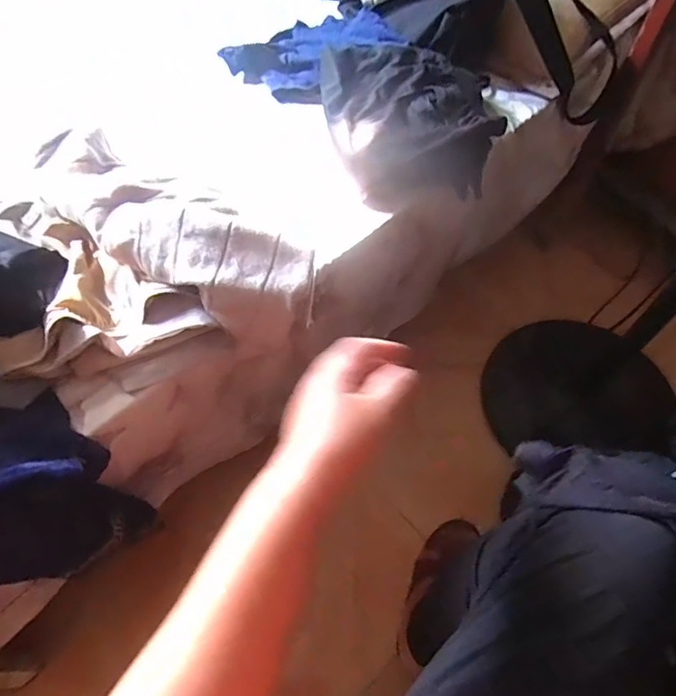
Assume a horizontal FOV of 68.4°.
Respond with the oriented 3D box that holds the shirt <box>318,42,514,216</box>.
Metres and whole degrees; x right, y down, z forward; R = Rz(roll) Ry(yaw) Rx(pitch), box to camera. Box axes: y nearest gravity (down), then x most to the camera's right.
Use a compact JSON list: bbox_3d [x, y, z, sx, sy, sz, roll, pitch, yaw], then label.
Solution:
[{"bbox_3d":[0.106,-0.331,0.722,0.236,0.081,0.261,-11,60,-6],"label":"shirt"}]

